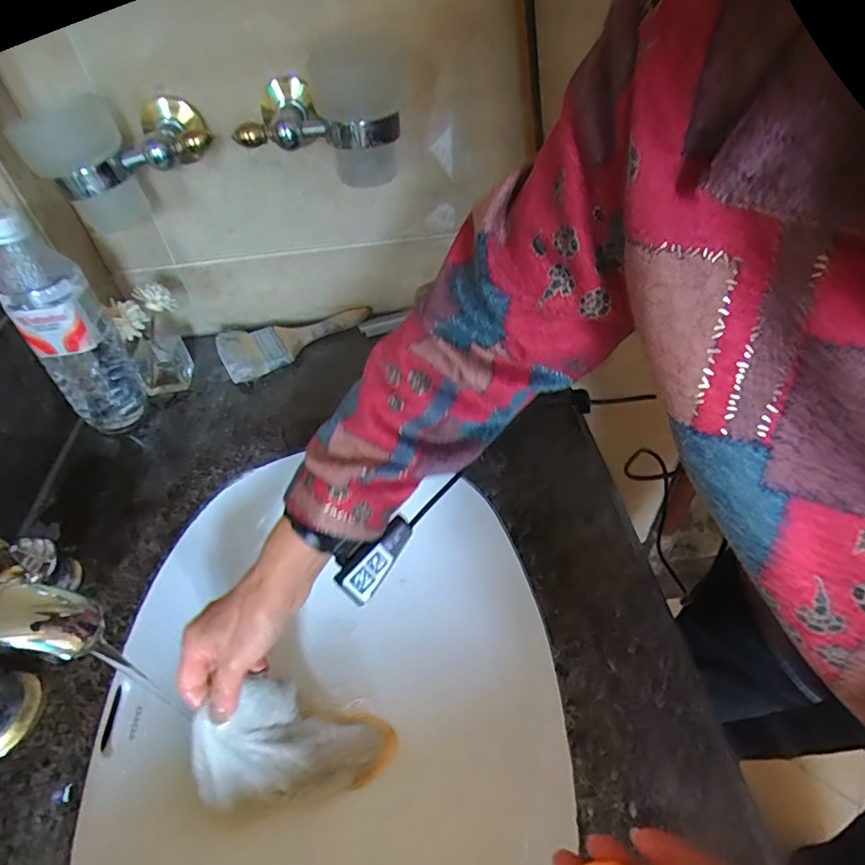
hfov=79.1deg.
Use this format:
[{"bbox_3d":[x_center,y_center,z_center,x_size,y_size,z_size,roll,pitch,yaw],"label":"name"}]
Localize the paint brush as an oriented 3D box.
[{"bbox_3d":[-0.165,-0.117,0.651,0.191,0.028,0.073,-22,49,-16],"label":"paint brush"}]

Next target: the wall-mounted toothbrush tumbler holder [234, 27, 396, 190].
[{"bbox_3d":[-0.102,-0.301,0.487,0.148,0.114,0.112,-7,46,-2],"label":"wall-mounted toothbrush tumbler holder"}]

